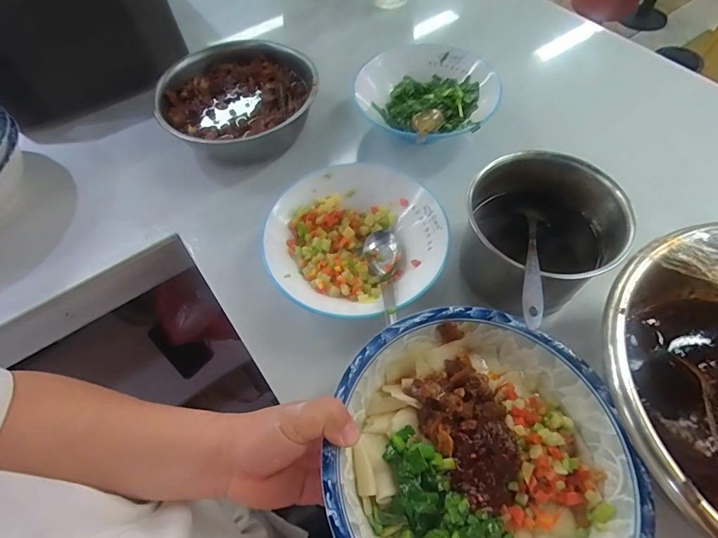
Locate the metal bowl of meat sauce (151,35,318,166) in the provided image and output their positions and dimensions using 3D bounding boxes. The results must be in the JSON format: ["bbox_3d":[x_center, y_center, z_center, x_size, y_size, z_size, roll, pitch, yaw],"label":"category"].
[{"bbox_3d":[-0.157,-0.223,0.550,0.197,0.073,0.176,-3,58,1],"label":"metal bowl of meat sauce"}]

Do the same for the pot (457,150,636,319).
[{"bbox_3d":[0.183,-0.039,0.420,0.130,0.113,0.123,-1,58,2],"label":"pot"}]

